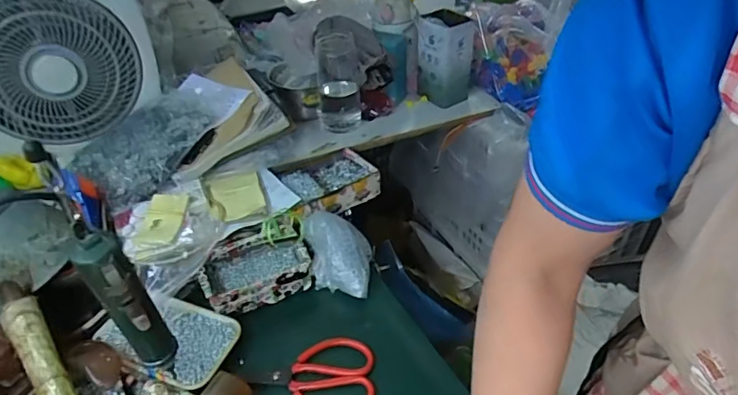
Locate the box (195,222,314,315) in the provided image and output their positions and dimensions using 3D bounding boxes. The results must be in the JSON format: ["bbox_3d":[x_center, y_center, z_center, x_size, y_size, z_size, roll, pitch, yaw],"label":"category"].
[{"bbox_3d":[-0.168,0.101,0.729,0.146,0.057,0.110,-19,42,-18],"label":"box"}]

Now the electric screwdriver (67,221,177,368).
[{"bbox_3d":[-0.232,0.116,0.500,0.042,0.211,0.047,12,42,18],"label":"electric screwdriver"}]

